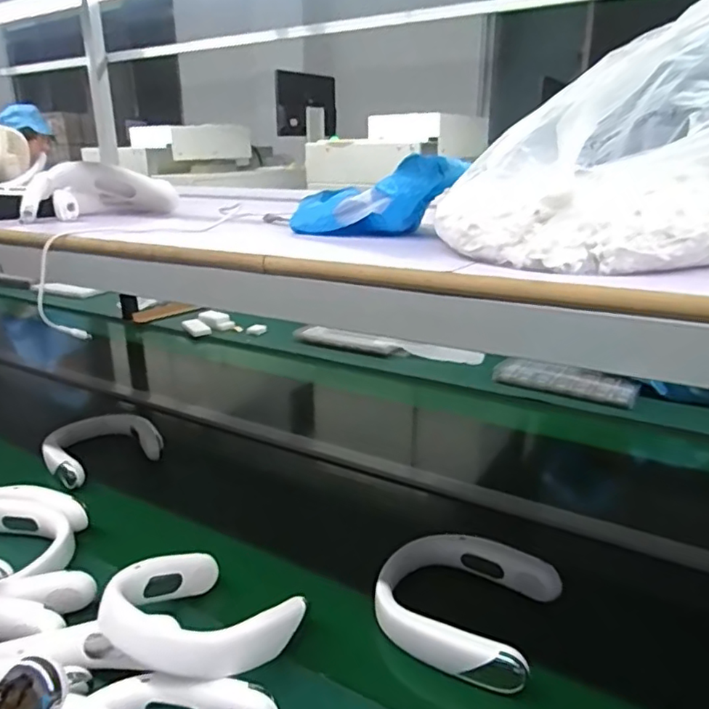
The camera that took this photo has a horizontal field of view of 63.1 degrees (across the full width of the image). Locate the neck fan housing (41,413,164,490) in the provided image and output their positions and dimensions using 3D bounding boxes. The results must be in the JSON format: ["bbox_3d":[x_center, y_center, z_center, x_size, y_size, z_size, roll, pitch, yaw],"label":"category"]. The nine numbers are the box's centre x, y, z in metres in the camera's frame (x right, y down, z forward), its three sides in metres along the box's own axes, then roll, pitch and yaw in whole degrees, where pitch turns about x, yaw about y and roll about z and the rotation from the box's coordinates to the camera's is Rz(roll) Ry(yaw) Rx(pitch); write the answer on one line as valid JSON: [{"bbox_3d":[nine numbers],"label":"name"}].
[{"bbox_3d":[-0.516,0.176,1.165,0.204,0.063,0.232,-14,24,-33],"label":"neck fan housing"}]

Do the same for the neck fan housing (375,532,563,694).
[{"bbox_3d":[0.132,0.315,0.749,0.219,0.060,0.206,10,23,28],"label":"neck fan housing"}]

